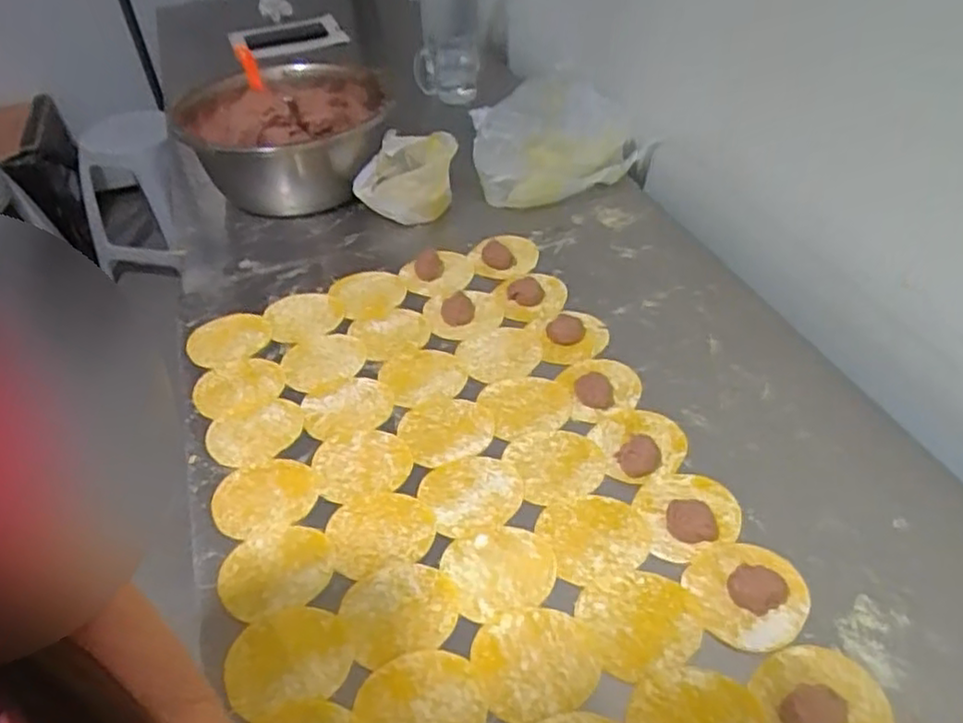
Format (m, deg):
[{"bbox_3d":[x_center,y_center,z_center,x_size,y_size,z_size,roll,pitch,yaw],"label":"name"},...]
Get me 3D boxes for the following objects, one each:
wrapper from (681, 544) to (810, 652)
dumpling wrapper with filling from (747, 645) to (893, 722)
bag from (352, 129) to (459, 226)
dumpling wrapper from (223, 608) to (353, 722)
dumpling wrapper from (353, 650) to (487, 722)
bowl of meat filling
[{"bbox_3d":[0.195,0.166,0.512,0.078,0.014,0.080,-2,44,2],"label":"wrapper"},{"bbox_3d":[0.218,0.218,0.454,0.088,0.015,0.072,-20,46,-17],"label":"dumpling wrapper with filling"},{"bbox_3d":[-0.095,-0.240,0.921,0.124,0.095,0.074,14,46,18],"label":"bag"},{"bbox_3d":[-0.137,0.210,0.497,0.086,0.004,0.070,-16,45,-12],"label":"dumpling wrapper"},{"bbox_3d":[-0.040,0.234,0.471,0.081,0.004,0.078,-2,44,2],"label":"dumpling wrapper"},{"bbox_3d":[-0.293,-0.332,1.012,0.297,0.136,0.309,-2,44,2],"label":"bowl of meat filling"}]

